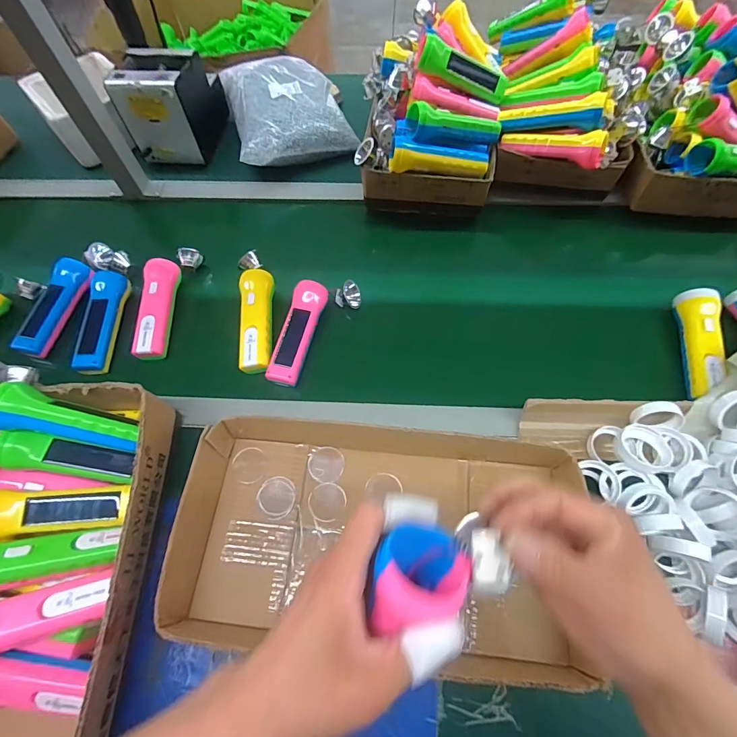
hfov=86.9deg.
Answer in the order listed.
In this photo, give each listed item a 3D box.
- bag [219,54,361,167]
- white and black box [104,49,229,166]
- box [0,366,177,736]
[{"bbox_3d":[-0.171,-0.517,0.763,0.213,0.060,0.284,-21,64,-8],"label":"bag"},{"bbox_3d":[-0.367,-0.491,0.723,0.137,0.131,0.152,4,63,4],"label":"white and black box"},{"bbox_3d":[-0.351,0.216,0.374,0.234,0.117,0.423,-2,63,1],"label":"box"}]

